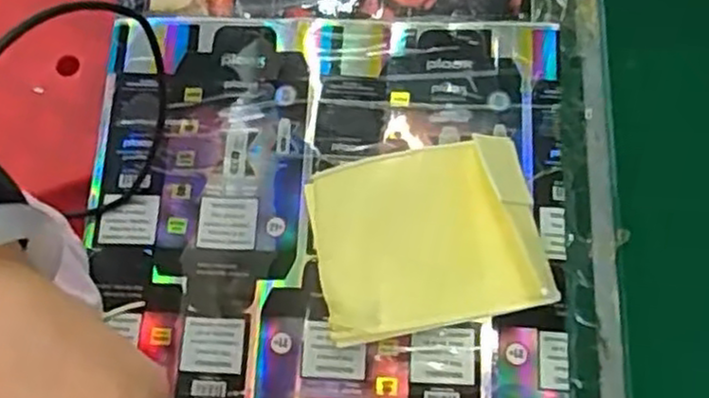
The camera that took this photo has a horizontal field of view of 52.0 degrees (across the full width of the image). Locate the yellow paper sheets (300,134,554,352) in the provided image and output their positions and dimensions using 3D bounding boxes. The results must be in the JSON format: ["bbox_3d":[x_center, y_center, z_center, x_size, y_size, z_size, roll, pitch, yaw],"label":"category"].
[{"bbox_3d":[0.045,0.025,0.461,0.138,0.030,0.110,-11,73,0],"label":"yellow paper sheets"}]

